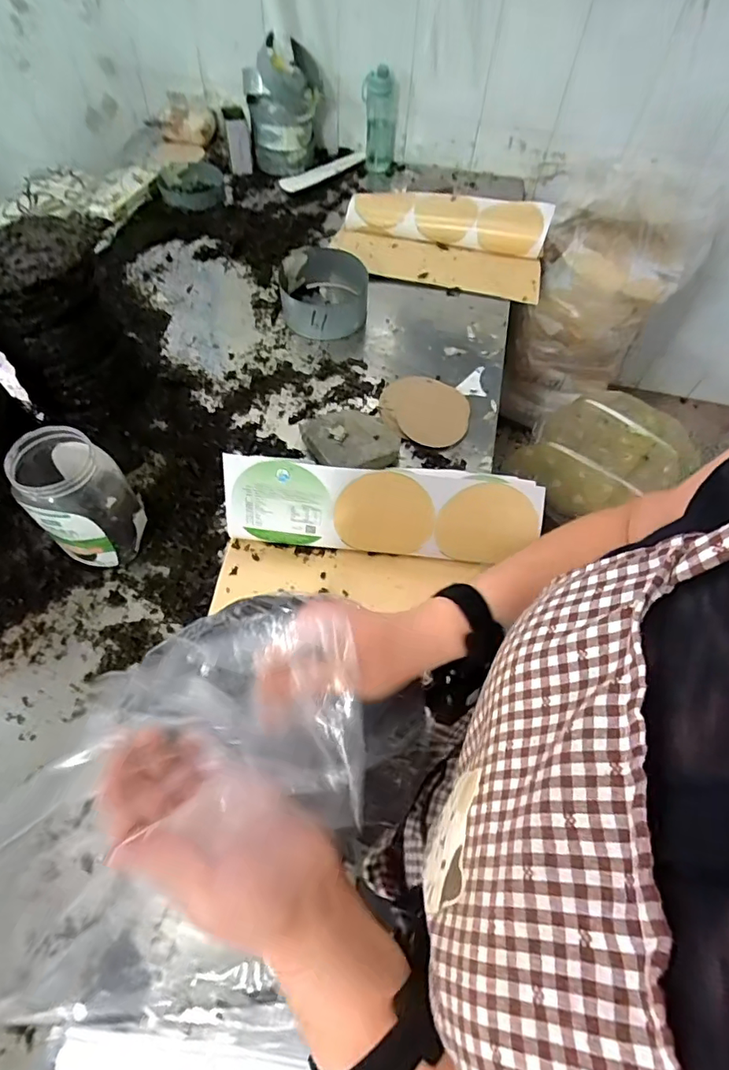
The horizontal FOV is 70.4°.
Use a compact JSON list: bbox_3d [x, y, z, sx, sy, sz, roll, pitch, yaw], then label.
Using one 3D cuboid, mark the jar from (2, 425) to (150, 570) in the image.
[{"bbox_3d":[-0.416,-0.052,0.762,0.129,0.195,0.147,-34,67,-21],"label":"jar"}]

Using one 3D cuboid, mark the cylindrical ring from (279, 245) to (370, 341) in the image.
[{"bbox_3d":[-0.086,-0.521,1.109,0.183,0.098,0.182,2,60,-3],"label":"cylindrical ring"}]

